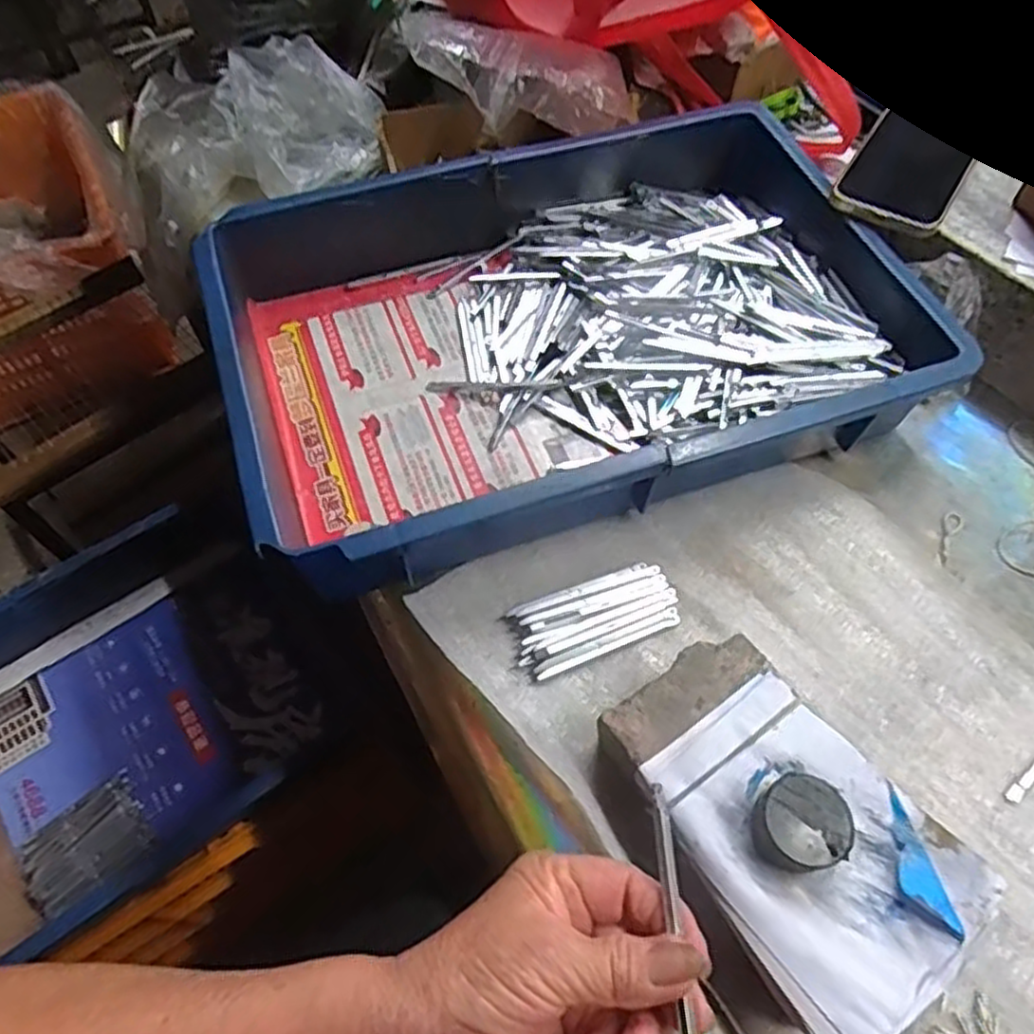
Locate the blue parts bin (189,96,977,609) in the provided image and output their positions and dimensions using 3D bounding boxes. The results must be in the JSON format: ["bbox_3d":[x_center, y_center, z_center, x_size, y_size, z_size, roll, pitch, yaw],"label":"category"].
[{"bbox_3d":[0.030,-0.125,0.507,0.427,0.090,0.285,-17,60,-10],"label":"blue parts bin"}]

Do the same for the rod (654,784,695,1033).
[{"bbox_3d":[0.057,0.147,0.276,0.006,0.005,0.090,-3,63,0],"label":"rod"}]

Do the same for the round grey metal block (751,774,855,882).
[{"bbox_3d":[0.126,0.135,0.331,0.038,0.020,0.037,0,58,0],"label":"round grey metal block"}]

